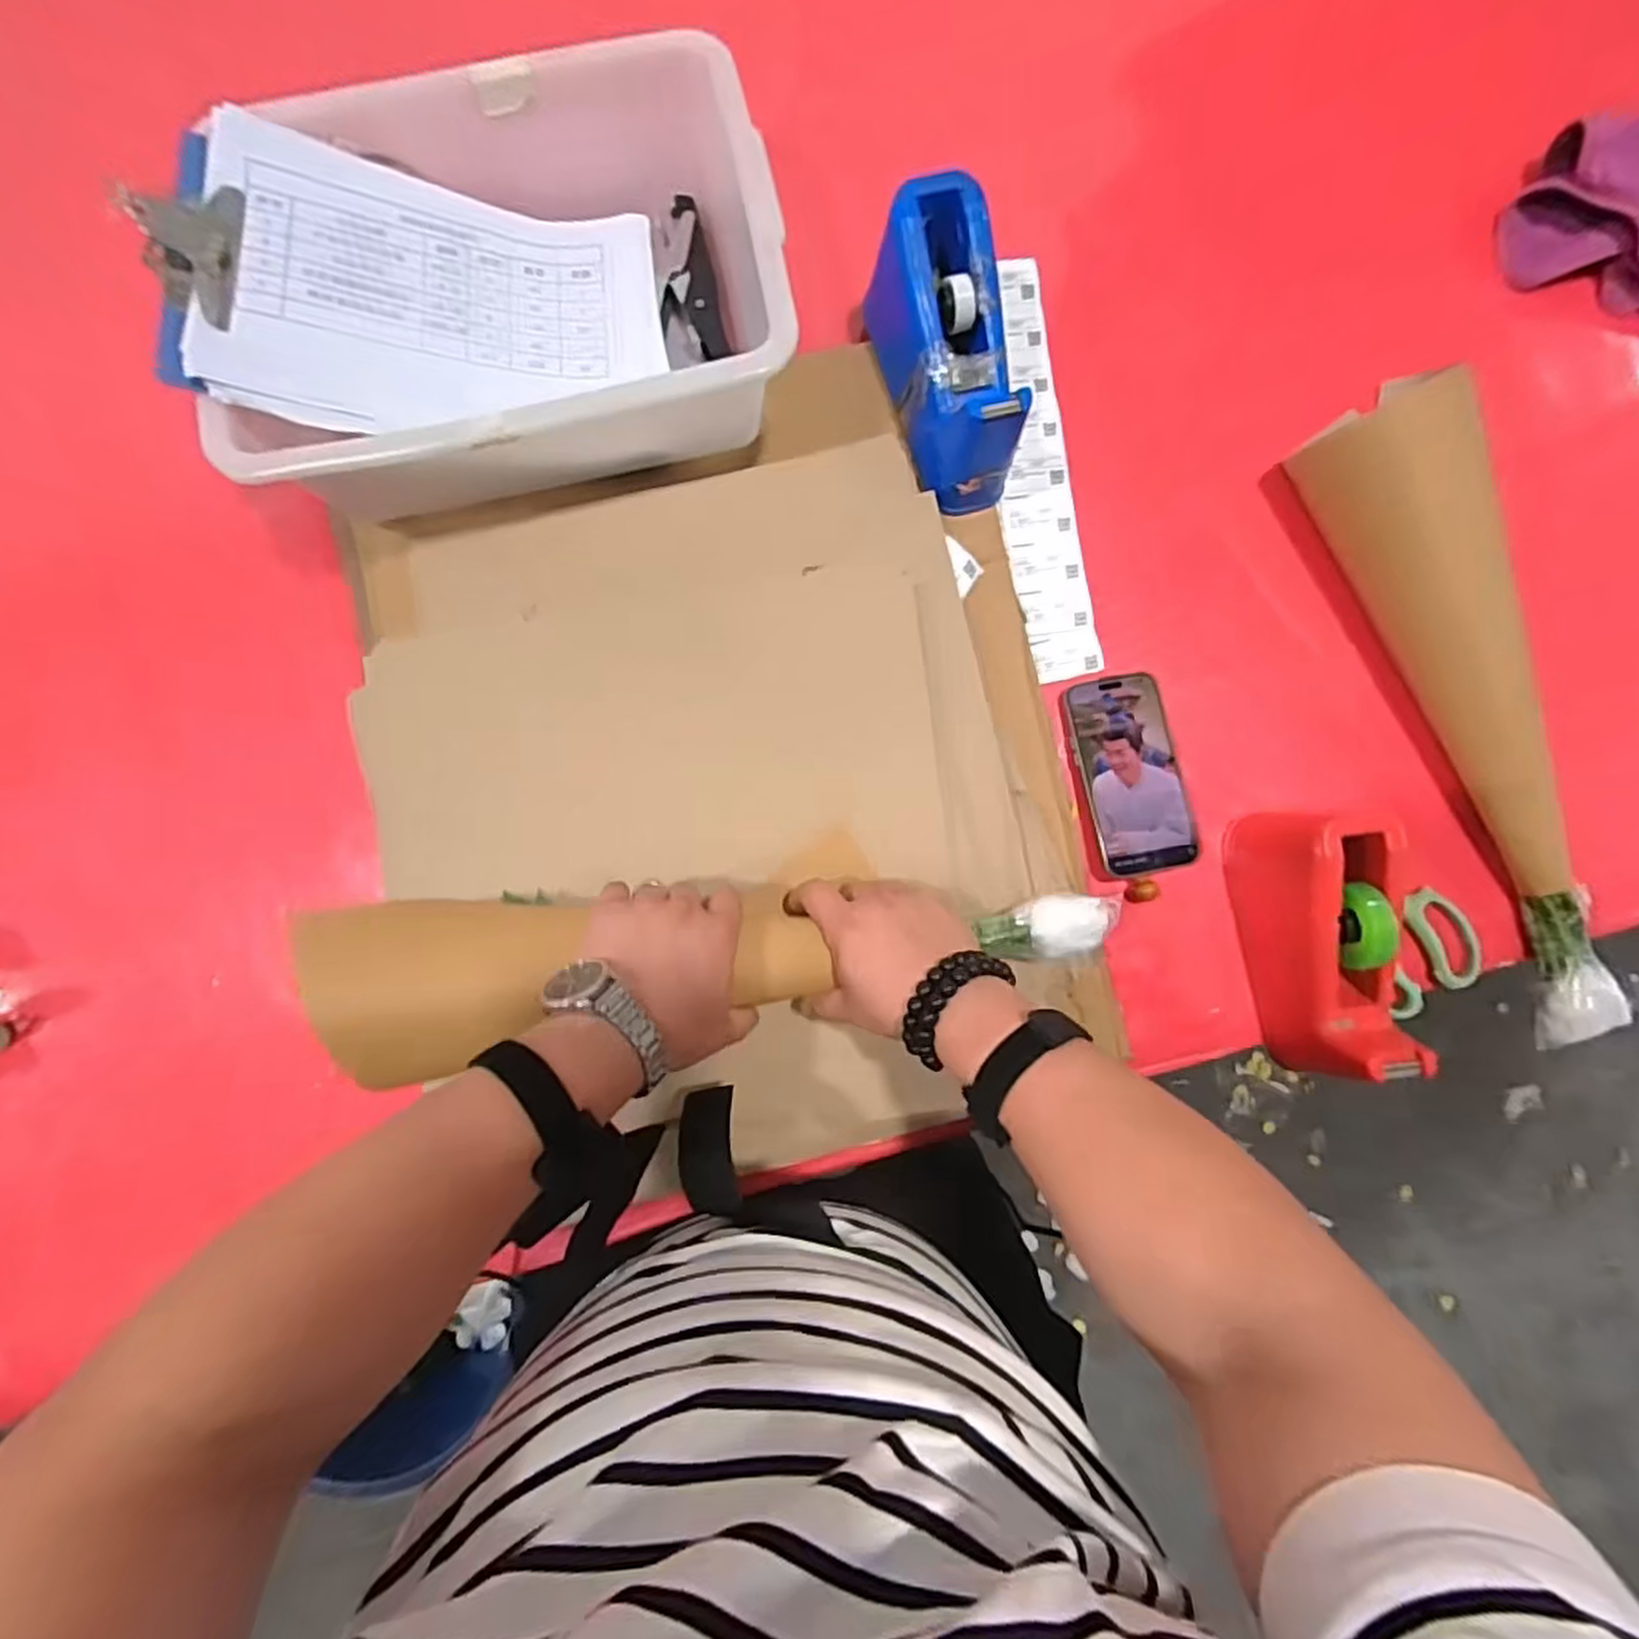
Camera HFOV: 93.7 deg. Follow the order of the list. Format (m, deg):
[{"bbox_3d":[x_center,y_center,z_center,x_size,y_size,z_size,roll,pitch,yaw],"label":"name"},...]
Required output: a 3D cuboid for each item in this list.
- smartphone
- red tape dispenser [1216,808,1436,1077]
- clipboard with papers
[{"bbox_3d":[0.256,-0.037,0.625,0.081,0.017,0.162,-13,87,-3],"label":"smartphone"},{"bbox_3d":[0.375,0.092,0.580,0.079,0.100,0.193,-7,87,-2],"label":"red tape dispenser"},{"bbox_3d":[-0.283,-0.379,0.559,0.317,0.030,0.231,3,75,-22],"label":"clipboard with papers"}]

